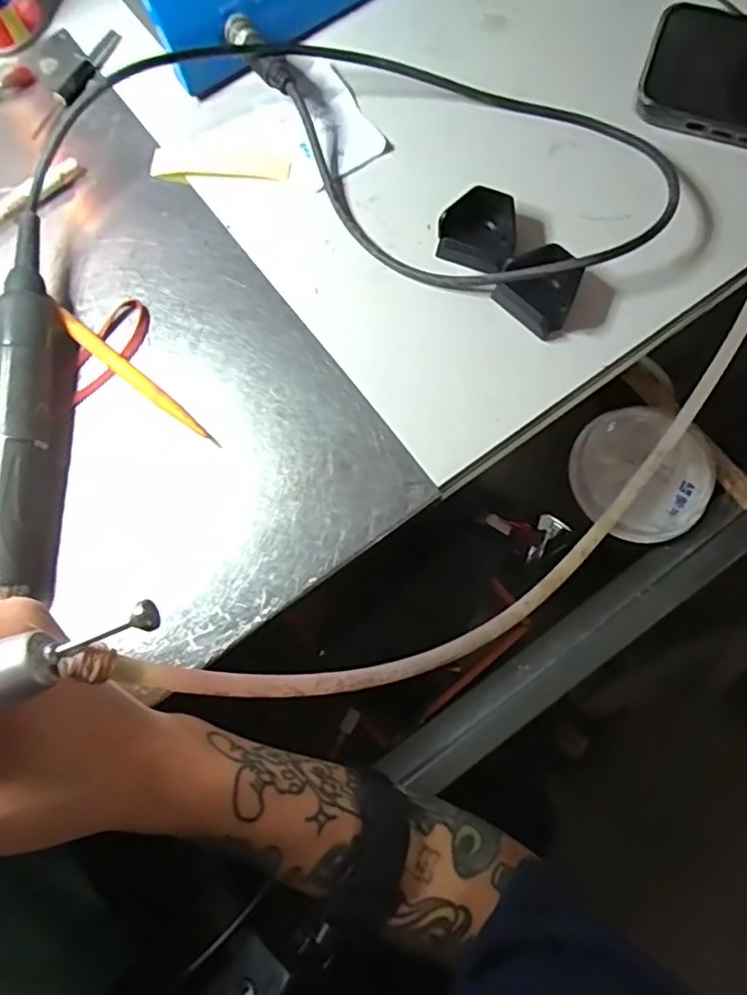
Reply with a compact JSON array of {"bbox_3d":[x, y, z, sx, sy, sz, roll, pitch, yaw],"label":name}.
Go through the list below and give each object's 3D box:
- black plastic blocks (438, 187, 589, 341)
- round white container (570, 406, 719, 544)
[{"bbox_3d":[0.070,-0.119,0.316,0.042,0.017,0.079,-43,77,-9],"label":"black plastic blocks"},{"bbox_3d":[0.166,-0.015,0.394,0.085,0.012,0.082,-1,74,3],"label":"round white container"}]

